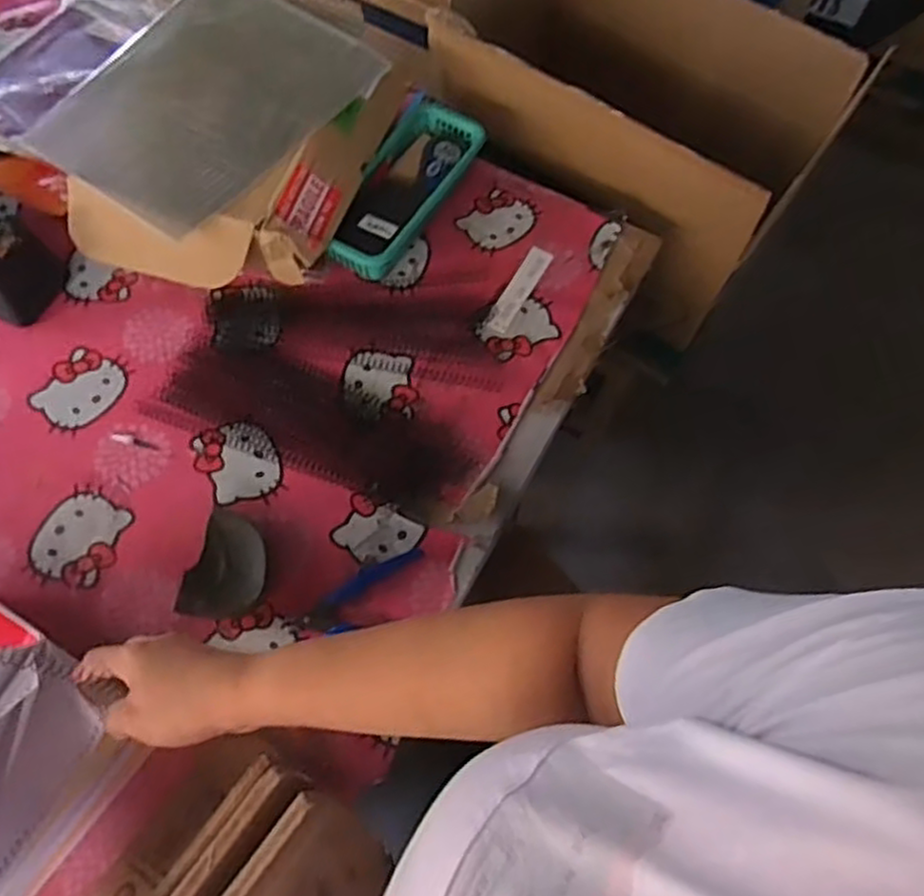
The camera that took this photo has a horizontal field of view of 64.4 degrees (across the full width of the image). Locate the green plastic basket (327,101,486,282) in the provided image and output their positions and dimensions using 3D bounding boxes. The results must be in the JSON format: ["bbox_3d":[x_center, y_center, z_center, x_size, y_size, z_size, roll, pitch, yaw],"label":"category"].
[{"bbox_3d":[-0.062,-0.270,0.777,0.090,0.045,0.226,28,66,10],"label":"green plastic basket"}]

